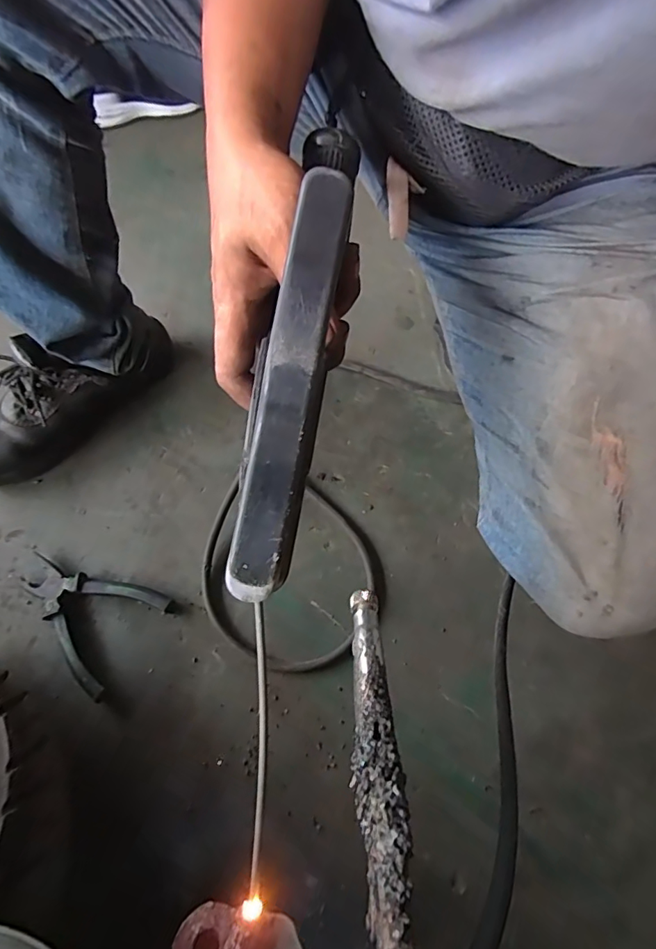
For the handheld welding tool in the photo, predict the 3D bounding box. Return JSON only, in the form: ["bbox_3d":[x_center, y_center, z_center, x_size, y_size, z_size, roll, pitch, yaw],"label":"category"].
[{"bbox_3d":[-0.027,0.015,0.243,0.037,0.031,0.342,9,95,4],"label":"handheld welding tool"}]

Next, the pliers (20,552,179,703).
[{"bbox_3d":[-0.255,0.140,0.532,0.150,0.022,0.112,35,70,14],"label":"pliers"}]

